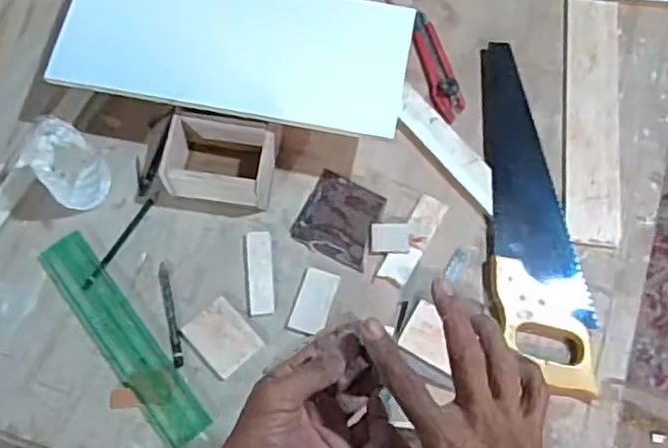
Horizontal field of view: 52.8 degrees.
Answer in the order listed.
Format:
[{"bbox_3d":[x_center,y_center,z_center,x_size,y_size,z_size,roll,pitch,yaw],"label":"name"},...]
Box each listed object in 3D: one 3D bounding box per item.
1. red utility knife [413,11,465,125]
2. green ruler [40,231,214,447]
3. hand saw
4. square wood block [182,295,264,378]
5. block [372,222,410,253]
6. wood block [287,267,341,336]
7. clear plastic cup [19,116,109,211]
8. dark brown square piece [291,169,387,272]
[{"bbox_3d":[0.121,-0.191,0.806,0.033,0.015,0.143,-15,70,-6],"label":"red utility knife"},{"bbox_3d":[-0.217,0.115,0.691,0.051,0.005,0.249,-37,74,-13],"label":"green ruler"},{"bbox_3d":[0.220,-0.021,0.740,0.094,0.022,0.406,-1,69,0],"label":"hand saw"},{"bbox_3d":[-0.115,0.117,0.695,0.056,0.004,0.069,-41,75,-14],"label":"square wood block"},{"bbox_3d":[0.062,0.015,0.734,0.041,0.005,0.033,2,69,1],"label":"block"},{"bbox_3d":[-0.021,0.083,0.716,0.037,0.004,0.070,17,70,6],"label":"wood block"},{"bbox_3d":[-0.282,-0.061,0.707,0.081,0.084,0.060,40,74,13],"label":"clear plastic cup"},{"bbox_3d":[0.009,-0.005,0.748,0.086,0.006,0.090,25,71,9],"label":"dark brown square piece"}]

